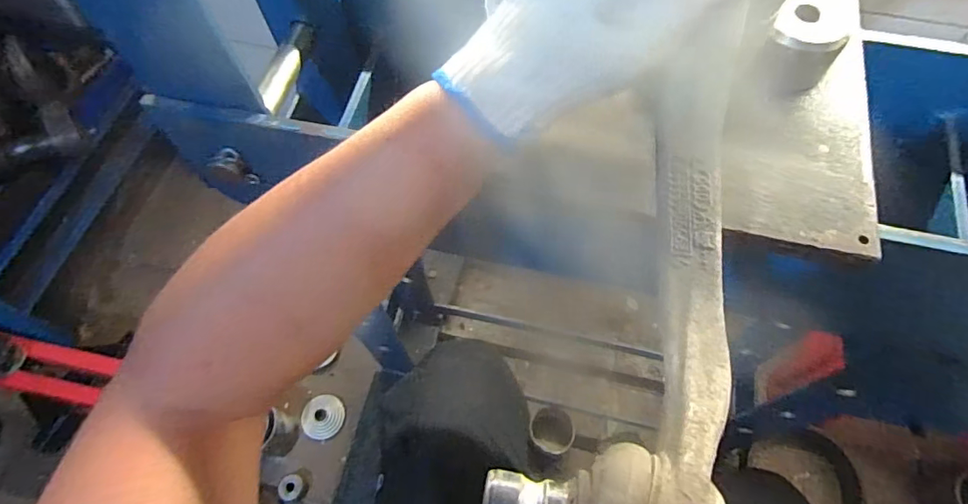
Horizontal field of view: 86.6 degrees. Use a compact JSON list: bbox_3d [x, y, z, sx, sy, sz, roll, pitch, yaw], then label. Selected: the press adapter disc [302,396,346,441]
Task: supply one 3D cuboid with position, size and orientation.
[{"bbox_3d":[-0.289,0.296,0.920,0.073,0.012,0.073,-1,63,1],"label":"press adapter disc"}]

